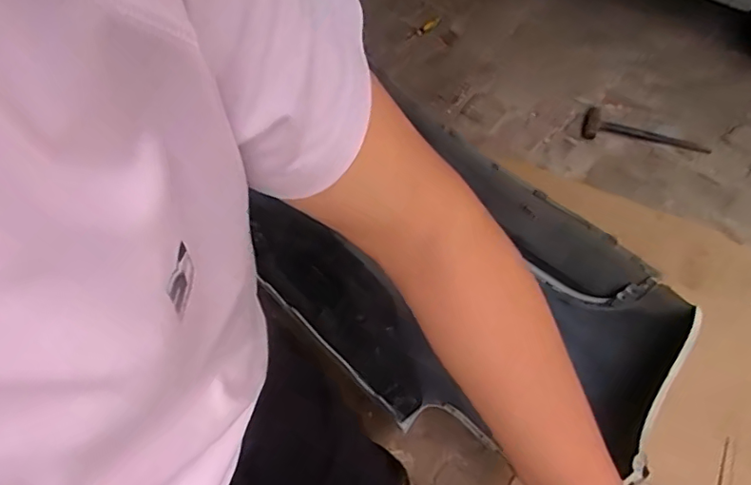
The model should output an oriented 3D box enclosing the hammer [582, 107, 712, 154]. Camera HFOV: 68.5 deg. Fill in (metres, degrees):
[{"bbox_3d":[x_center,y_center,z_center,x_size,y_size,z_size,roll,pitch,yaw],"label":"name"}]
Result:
[{"bbox_3d":[0.781,-0.314,1.596,0.347,0.041,0.113,13,70,13],"label":"hammer"}]

